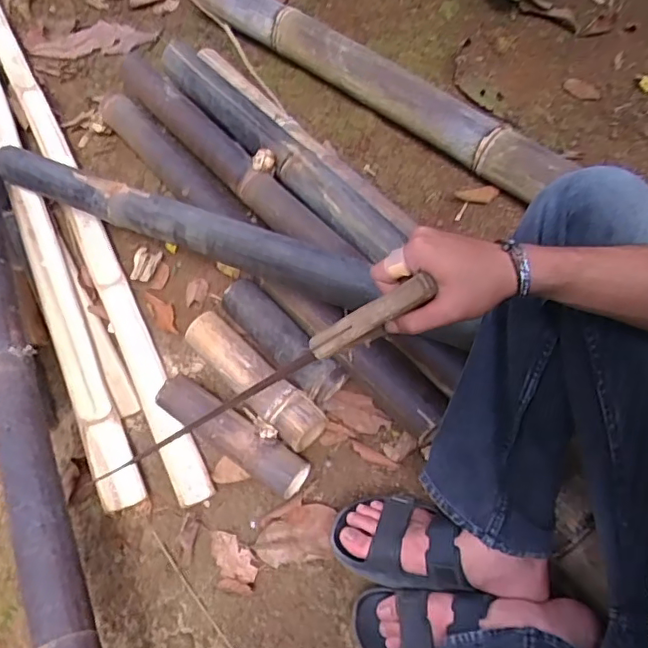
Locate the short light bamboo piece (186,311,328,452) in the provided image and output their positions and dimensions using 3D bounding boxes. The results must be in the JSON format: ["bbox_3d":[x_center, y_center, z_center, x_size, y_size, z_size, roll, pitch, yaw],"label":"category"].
[{"bbox_3d":[-0.108,0.081,0.833,0.258,0.052,0.066,39,69,20],"label":"short light bamboo piece"}]

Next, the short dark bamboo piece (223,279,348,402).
[{"bbox_3d":[-0.068,0.024,0.855,0.068,0.052,0.228,-41,68,-19],"label":"short dark bamboo piece"}]

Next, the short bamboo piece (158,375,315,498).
[{"bbox_3d":[-0.131,0.157,0.799,0.238,0.056,0.063,30,66,17],"label":"short bamboo piece"}]

